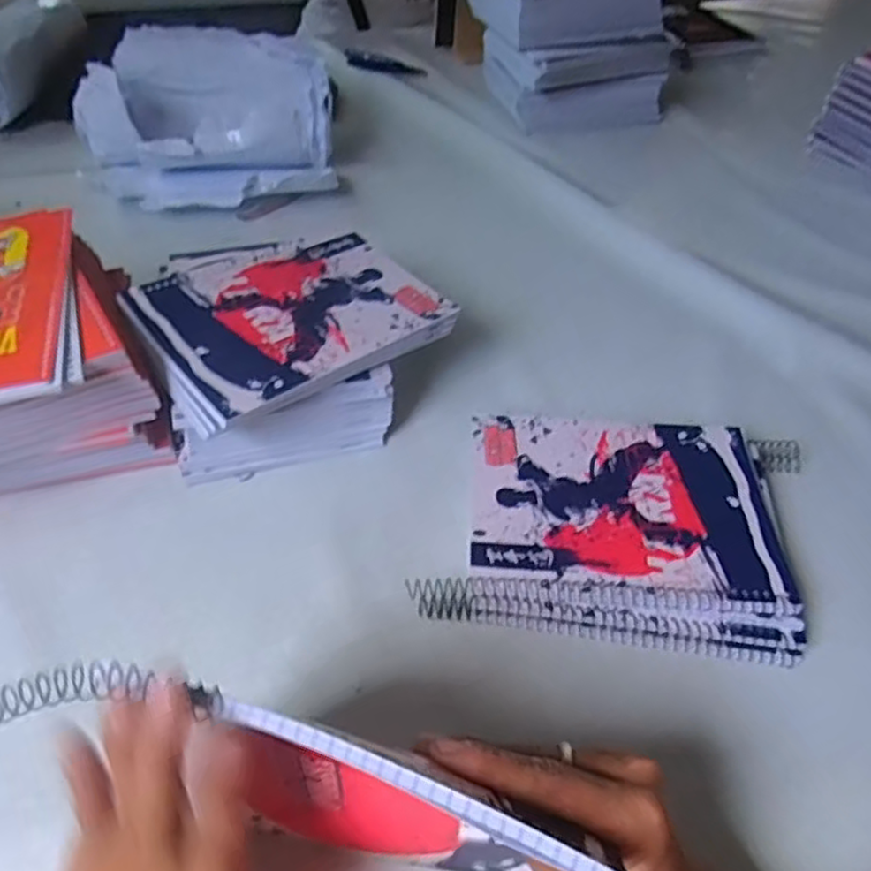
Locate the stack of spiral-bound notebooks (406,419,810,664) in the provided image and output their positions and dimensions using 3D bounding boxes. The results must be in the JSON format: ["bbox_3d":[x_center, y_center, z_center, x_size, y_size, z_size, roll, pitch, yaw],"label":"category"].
[{"bbox_3d":[0.123,0.058,0.465,0.236,0.034,0.162,7,46,2],"label":"stack of spiral-bound notebooks"}]

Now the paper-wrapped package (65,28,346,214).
[{"bbox_3d":[-0.254,-0.351,0.778,0.264,0.106,0.234,-2,48,-5],"label":"paper-wrapped package"}]

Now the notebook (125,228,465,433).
[{"bbox_3d":[-0.103,-0.088,0.510,0.202,0.017,0.145,-28,58,-29],"label":"notebook"}]

